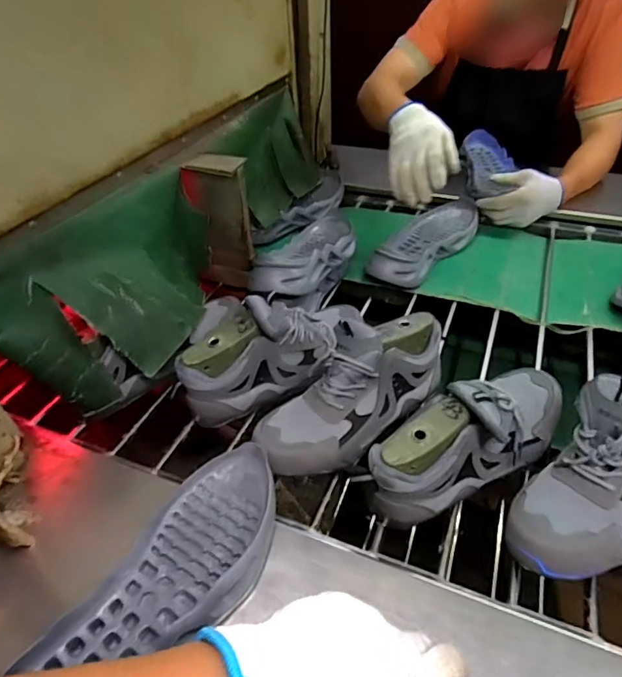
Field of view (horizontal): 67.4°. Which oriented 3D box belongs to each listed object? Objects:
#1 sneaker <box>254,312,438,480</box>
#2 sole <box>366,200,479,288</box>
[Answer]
[{"bbox_3d":[0.058,0.056,0.567,0.265,0.112,0.094,-28,48,-24],"label":"sneaker"},{"bbox_3d":[0.223,-0.198,0.924,0.130,0.052,0.321,29,52,31],"label":"sole"}]

